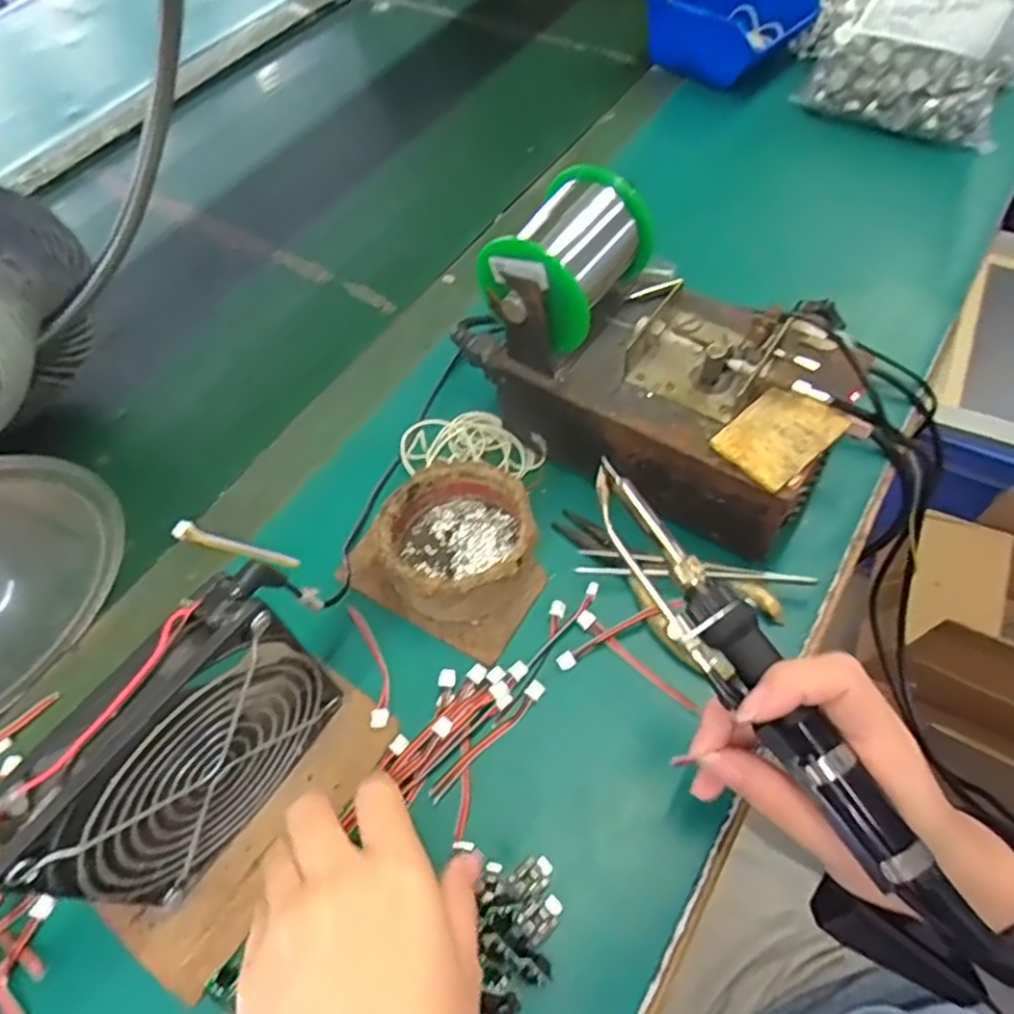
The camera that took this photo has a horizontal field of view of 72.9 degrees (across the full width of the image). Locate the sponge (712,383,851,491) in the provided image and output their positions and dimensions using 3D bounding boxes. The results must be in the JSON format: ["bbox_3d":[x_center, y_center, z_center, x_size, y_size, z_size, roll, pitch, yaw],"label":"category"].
[{"bbox_3d":[0.137,-0.037,0.345,0.058,0.010,0.042,-37,63,-17],"label":"sponge"}]

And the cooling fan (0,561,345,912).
[{"bbox_3d":[-0.128,0.101,0.291,0.031,0.129,0.123,32,66,21],"label":"cooling fan"}]

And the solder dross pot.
[{"bbox_3d":[-0.026,0.018,0.387,0.082,0.042,0.081,-2,58,3],"label":"solder dross pot"}]

